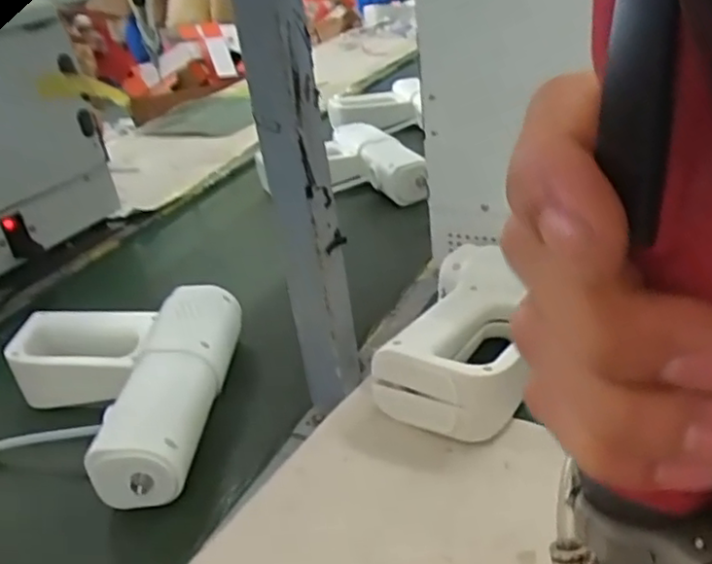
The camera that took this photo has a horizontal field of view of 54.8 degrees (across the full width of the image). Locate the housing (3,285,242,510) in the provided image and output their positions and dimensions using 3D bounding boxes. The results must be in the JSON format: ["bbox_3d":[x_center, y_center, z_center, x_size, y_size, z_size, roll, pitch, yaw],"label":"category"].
[{"bbox_3d":[-0.195,0.081,0.533,0.184,0.051,0.201,-2,30,5],"label":"housing"}]

